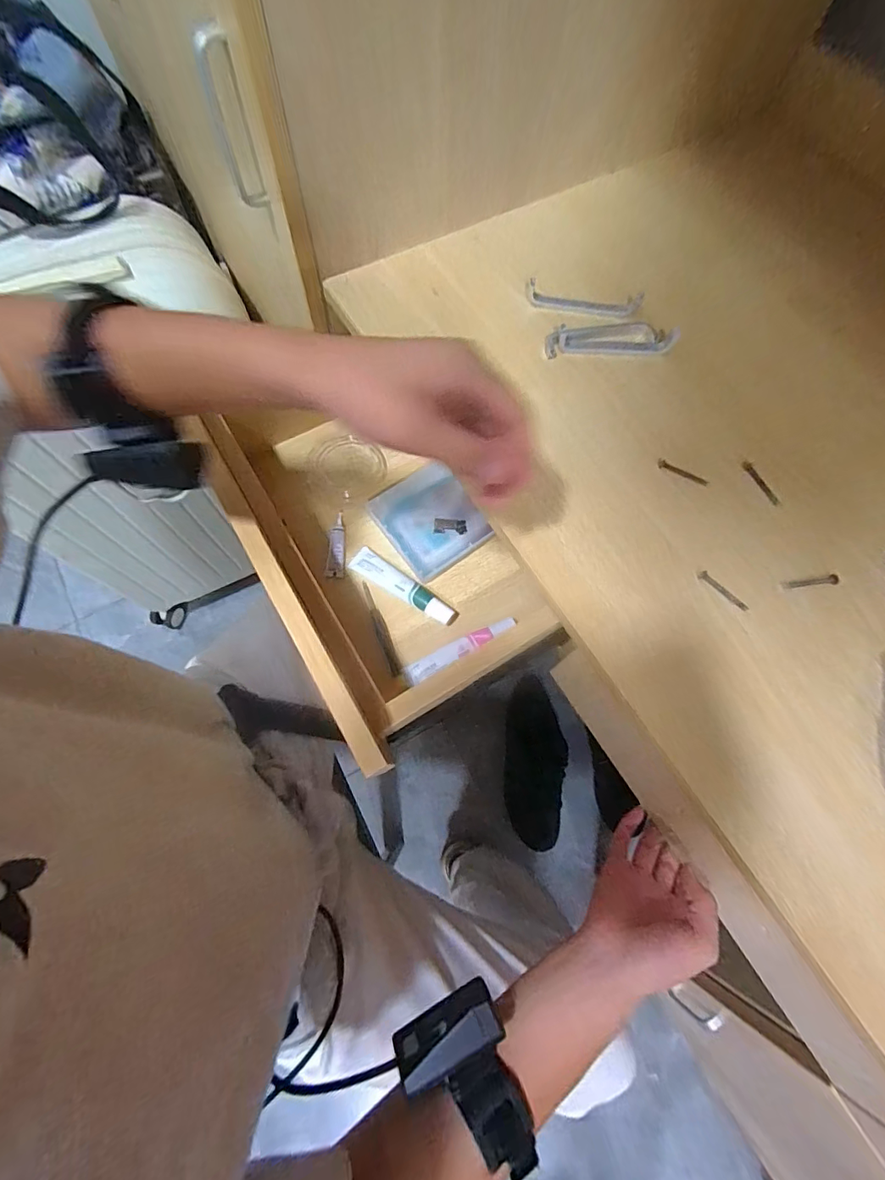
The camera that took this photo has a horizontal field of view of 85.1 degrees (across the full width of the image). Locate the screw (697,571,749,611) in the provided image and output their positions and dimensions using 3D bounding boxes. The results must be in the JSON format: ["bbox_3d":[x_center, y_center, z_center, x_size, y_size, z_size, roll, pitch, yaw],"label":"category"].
[{"bbox_3d":[0.205,0.000,0.349,0.041,0.004,0.007,41,74,12],"label":"screw"}]

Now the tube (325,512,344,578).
[{"bbox_3d":[-0.109,-0.047,0.501,0.018,0.007,0.071,3,70,-1],"label":"tube"}]

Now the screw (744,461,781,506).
[{"bbox_3d":[0.252,-0.084,0.381,0.007,0.004,0.041,-26,73,-11],"label":"screw"}]

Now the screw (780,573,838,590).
[{"bbox_3d":[0.270,-0.006,0.353,0.042,0.004,0.007,-6,70,-5],"label":"screw"}]

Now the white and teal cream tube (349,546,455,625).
[{"bbox_3d":[-0.040,-0.006,0.484,0.116,0.014,0.026,32,72,9],"label":"white and teal cream tube"}]

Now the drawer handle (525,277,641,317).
[{"bbox_3d":[0.128,-0.264,0.438,0.103,0.010,0.021,9,70,1],"label":"drawer handle"}]

